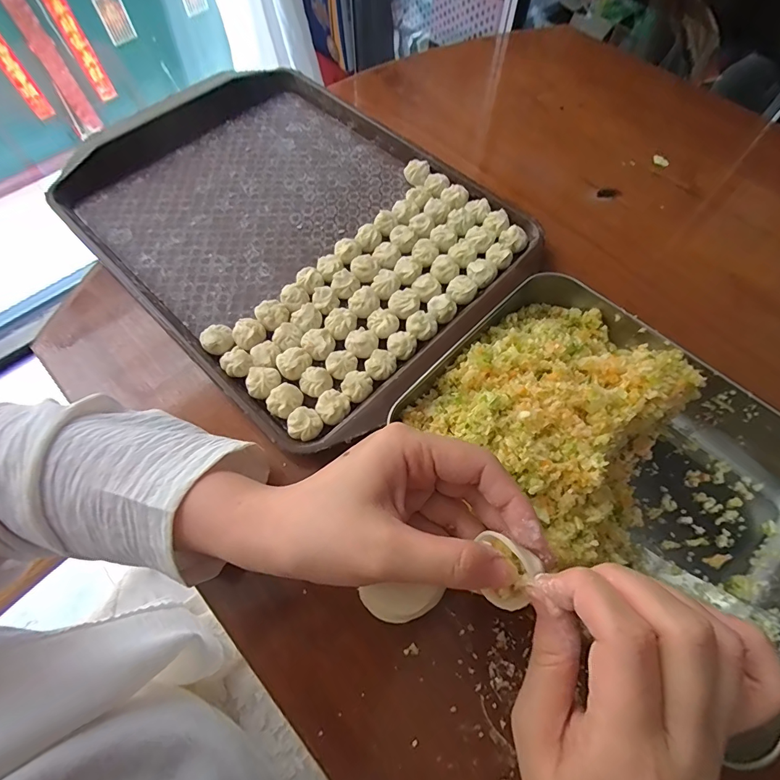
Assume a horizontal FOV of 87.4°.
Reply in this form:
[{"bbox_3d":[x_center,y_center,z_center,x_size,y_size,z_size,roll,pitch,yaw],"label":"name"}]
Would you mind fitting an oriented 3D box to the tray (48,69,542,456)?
[{"bbox_3d":[-0.092,-0.159,0.378,0.397,0.033,0.291,41,68,18],"label":"tray"}]

